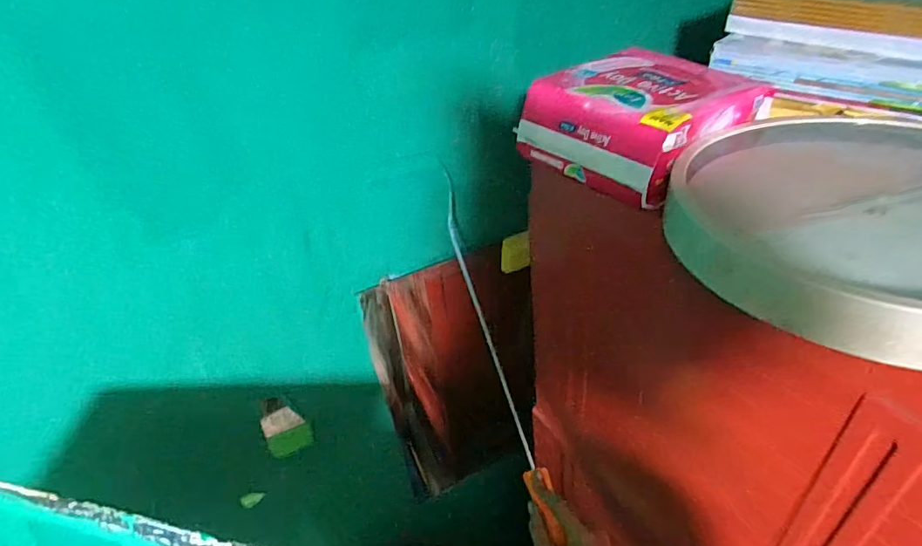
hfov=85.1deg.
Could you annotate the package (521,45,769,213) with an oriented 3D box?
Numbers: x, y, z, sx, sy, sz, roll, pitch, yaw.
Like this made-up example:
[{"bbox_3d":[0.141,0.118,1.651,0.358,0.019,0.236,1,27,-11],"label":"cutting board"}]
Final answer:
[{"bbox_3d":[0.186,-0.165,0.522,0.192,0.071,0.171,-30,47,-27],"label":"package"}]

